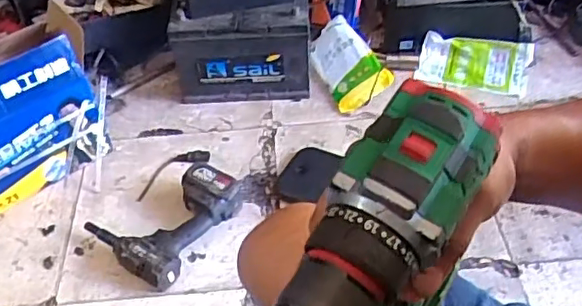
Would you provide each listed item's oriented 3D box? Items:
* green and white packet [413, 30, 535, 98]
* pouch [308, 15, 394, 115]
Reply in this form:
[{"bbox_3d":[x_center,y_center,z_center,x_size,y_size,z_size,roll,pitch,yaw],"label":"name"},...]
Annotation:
[{"bbox_3d":[0.433,-0.219,1.422,0.248,0.027,0.150,12,65,12],"label":"green and white packet"},{"bbox_3d":[0.129,-0.206,1.405,0.137,0.047,0.237,-36,56,10],"label":"pouch"}]

